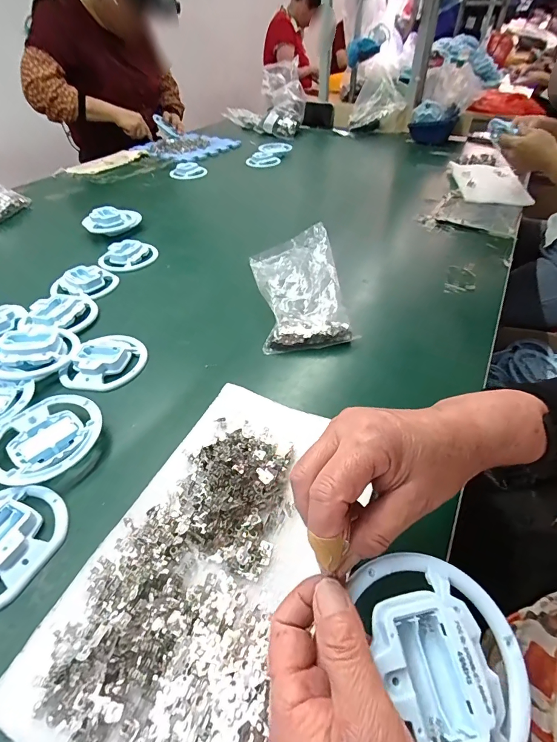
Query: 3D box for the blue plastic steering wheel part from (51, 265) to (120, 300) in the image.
[{"bbox_3d":[-0.317,-0.148,0.599,0.090,0.020,0.074,2,44,4],"label":"blue plastic steering wheel part"}]

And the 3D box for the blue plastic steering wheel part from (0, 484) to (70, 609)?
[{"bbox_3d":[-0.233,0.140,0.299,0.095,0.020,0.102,17,47,17],"label":"blue plastic steering wheel part"}]

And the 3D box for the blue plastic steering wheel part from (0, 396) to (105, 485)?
[{"bbox_3d":[-0.232,0.071,0.368,0.106,0.020,0.097,-1,44,1],"label":"blue plastic steering wheel part"}]

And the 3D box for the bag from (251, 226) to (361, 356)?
[{"bbox_3d":[0.027,-0.121,0.524,0.116,0.075,0.198,-7,45,-6],"label":"bag"}]

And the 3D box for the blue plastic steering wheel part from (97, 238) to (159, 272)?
[{"bbox_3d":[-0.276,-0.213,0.671,0.102,0.021,0.084,-18,47,-17],"label":"blue plastic steering wheel part"}]

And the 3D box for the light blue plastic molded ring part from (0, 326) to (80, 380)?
[{"bbox_3d":[-0.302,-0.022,0.450,0.100,0.026,0.079,-22,52,-31],"label":"light blue plastic molded ring part"}]

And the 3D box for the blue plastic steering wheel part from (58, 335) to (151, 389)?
[{"bbox_3d":[-0.214,-0.016,0.458,0.084,0.020,0.097,12,46,13],"label":"blue plastic steering wheel part"}]

